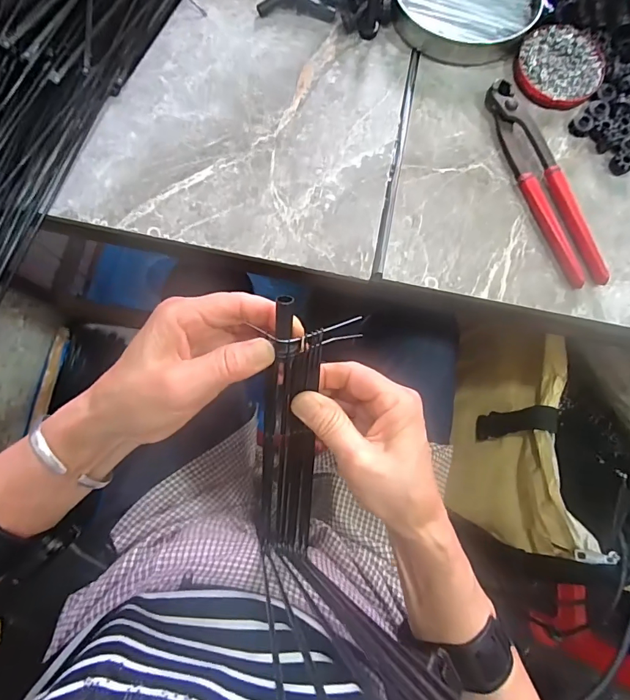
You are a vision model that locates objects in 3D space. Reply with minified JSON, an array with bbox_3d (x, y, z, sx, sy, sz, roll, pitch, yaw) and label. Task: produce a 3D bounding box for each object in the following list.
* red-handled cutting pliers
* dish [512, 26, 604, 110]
[{"bbox_3d":[0.204,-0.150,0.371,0.033,0.016,0.200,-22,82,-5],"label":"red-handled cutting pliers"},{"bbox_3d":[0.233,-0.271,0.395,0.080,0.008,0.079,0,83,-1],"label":"dish"}]

